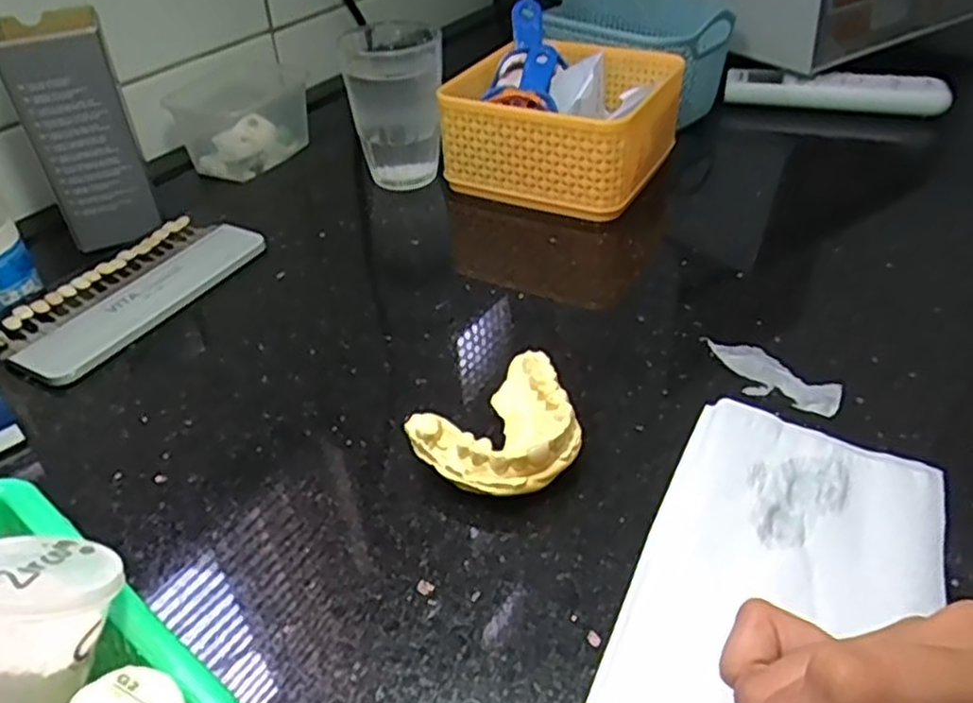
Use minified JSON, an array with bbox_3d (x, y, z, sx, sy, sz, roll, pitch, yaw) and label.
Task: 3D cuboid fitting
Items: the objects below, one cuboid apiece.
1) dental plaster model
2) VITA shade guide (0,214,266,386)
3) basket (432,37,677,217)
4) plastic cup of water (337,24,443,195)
[{"bbox_3d":[0.008,0.034,0.299,0.065,0.028,0.052,-28,46,-29],"label":"dental plaster model"},{"bbox_3d":[-0.195,-0.035,0.414,0.071,0.009,0.146,20,44,25],"label":"VITA shade guide"},{"bbox_3d":[0.048,-0.156,0.503,0.139,0.069,0.127,20,43,24],"label":"basket"},{"bbox_3d":[-0.060,-0.164,0.497,0.061,0.097,0.064,-1,39,1],"label":"plastic cup of water"}]

